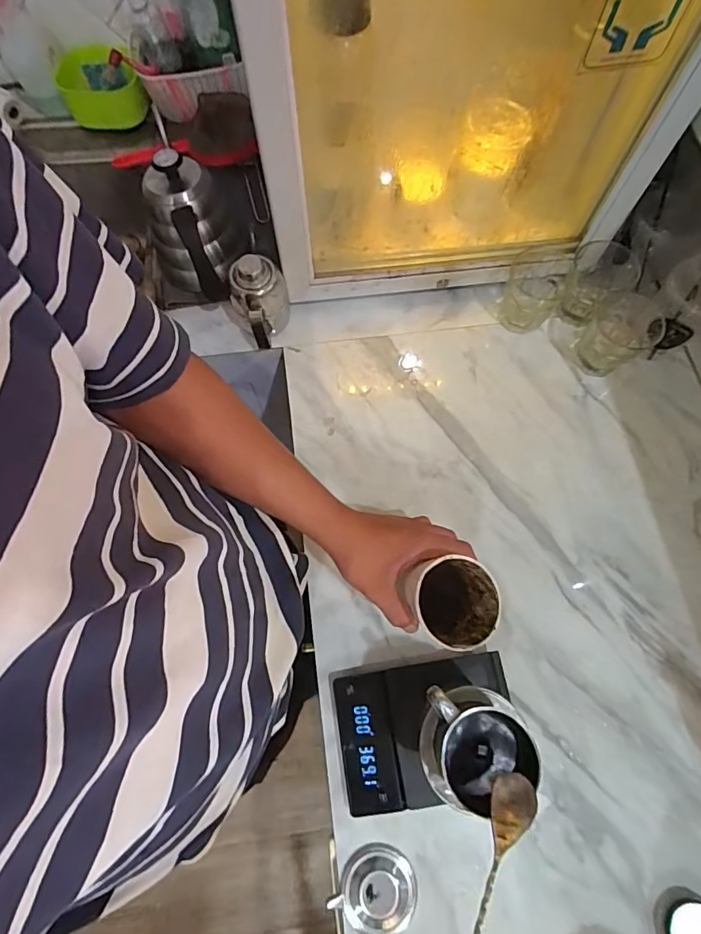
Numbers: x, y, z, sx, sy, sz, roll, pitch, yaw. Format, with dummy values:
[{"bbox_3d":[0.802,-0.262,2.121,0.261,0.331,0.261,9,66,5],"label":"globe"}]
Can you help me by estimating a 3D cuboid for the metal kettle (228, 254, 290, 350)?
[{"bbox_3d":[-0.115,-0.206,0.621,0.071,0.110,0.085,-10,71,-4],"label":"metal kettle"}]

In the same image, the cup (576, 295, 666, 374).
[{"bbox_3d":[0.349,-0.170,0.624,0.079,0.083,0.076,0,71,0],"label":"cup"}]

